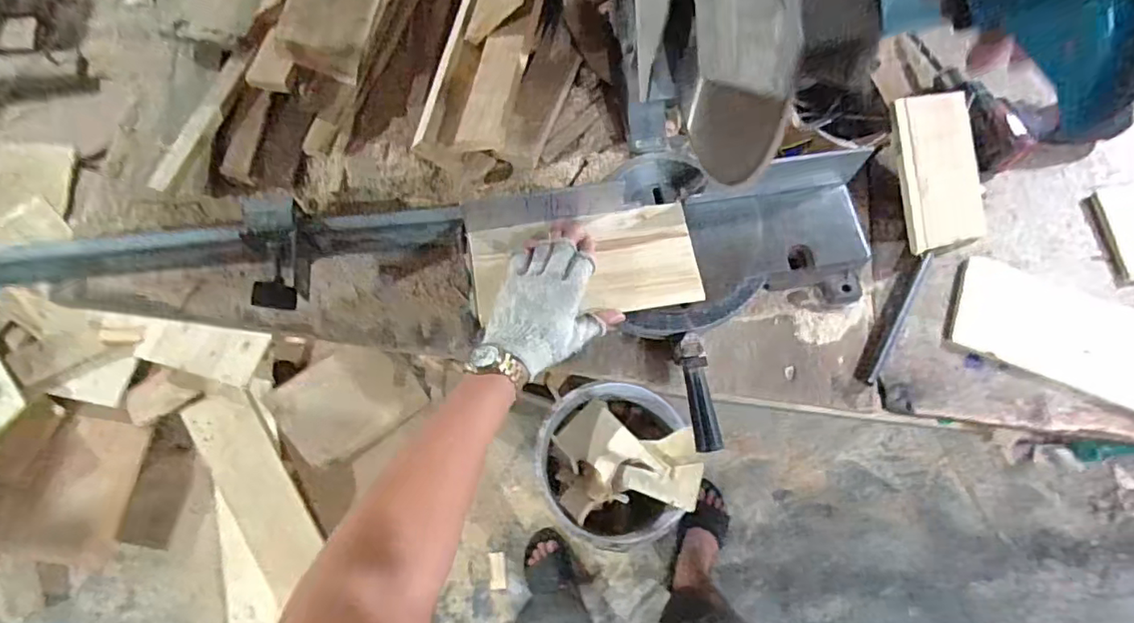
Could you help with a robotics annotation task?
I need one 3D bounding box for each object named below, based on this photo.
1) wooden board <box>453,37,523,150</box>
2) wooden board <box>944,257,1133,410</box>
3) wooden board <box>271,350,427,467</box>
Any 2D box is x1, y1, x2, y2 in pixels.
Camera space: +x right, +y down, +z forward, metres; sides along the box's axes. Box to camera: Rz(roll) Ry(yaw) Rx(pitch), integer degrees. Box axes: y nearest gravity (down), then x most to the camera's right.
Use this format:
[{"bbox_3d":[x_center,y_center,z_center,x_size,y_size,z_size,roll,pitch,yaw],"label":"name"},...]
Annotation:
[{"bbox_3d":[-0.079,-0.233,0.610,0.049,0.018,0.141,5,73,15],"label":"wooden board"},{"bbox_3d":[0.589,0.022,0.679,0.243,0.016,0.126,20,75,15],"label":"wooden board"},{"bbox_3d":[-0.510,0.210,1.343,0.299,0.026,0.215,-33,101,-13],"label":"wooden board"}]

